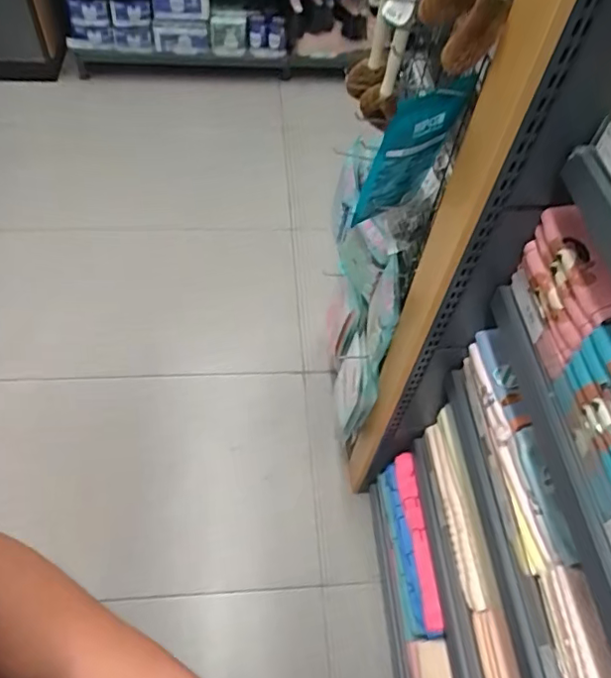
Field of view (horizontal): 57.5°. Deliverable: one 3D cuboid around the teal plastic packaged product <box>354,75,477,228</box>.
[{"bbox_3d":[0.139,-0.242,0.756,0.129,0.235,0.014,-26,72,-16],"label":"teal plastic packaged product"}]

